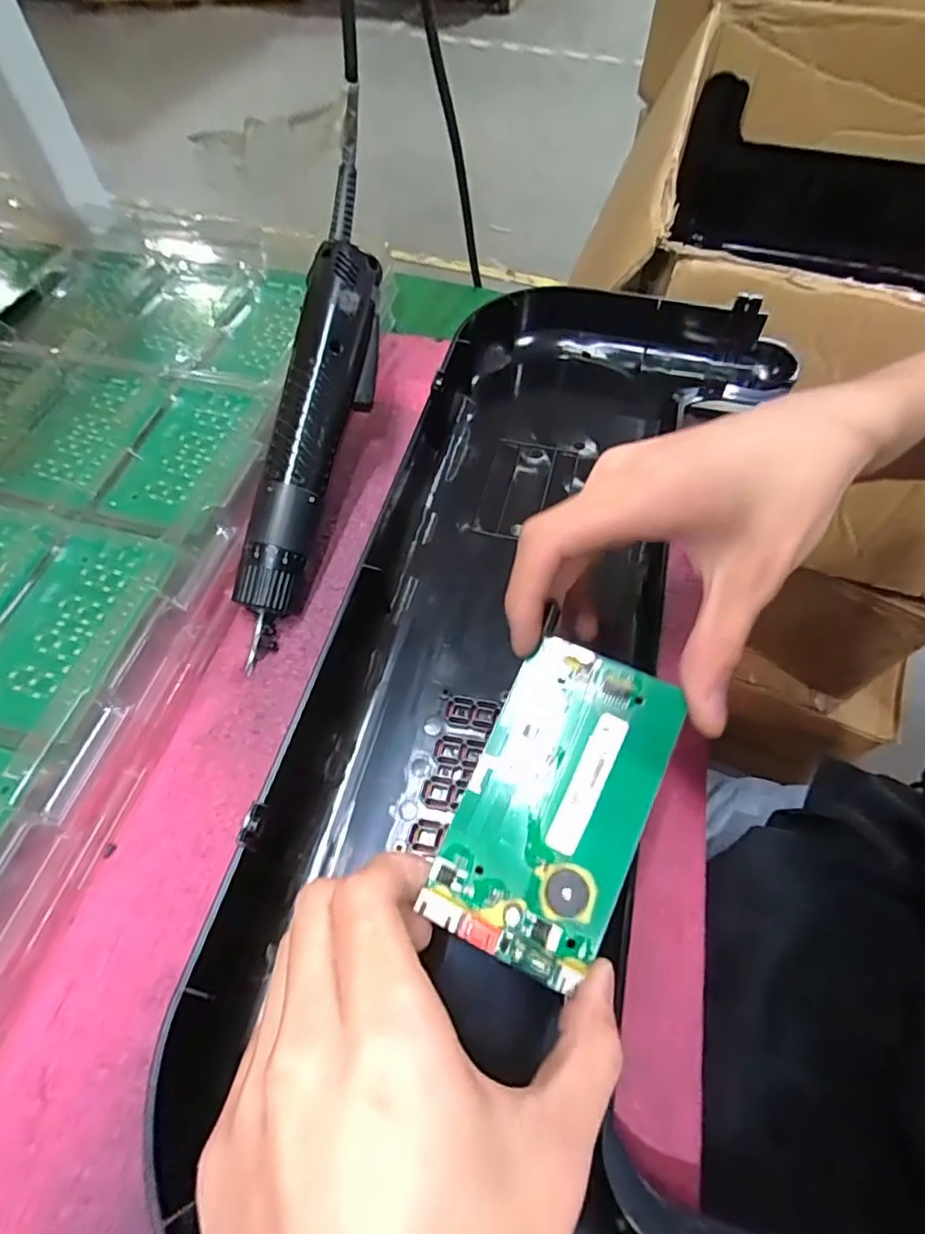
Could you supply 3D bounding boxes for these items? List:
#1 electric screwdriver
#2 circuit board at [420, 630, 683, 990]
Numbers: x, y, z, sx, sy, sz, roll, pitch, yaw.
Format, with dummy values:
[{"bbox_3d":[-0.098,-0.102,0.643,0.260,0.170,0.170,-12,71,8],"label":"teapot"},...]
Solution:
[{"bbox_3d":[-0.071,-0.115,0.307,0.037,0.031,0.268,11,86,4],"label":"electric screwdriver"},{"bbox_3d":[0.033,0.062,0.209,0.060,0.010,0.105,22,76,14],"label":"circuit board"}]

